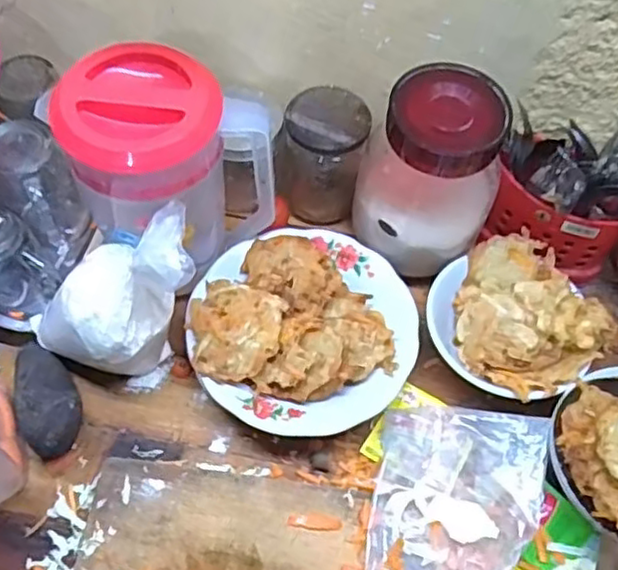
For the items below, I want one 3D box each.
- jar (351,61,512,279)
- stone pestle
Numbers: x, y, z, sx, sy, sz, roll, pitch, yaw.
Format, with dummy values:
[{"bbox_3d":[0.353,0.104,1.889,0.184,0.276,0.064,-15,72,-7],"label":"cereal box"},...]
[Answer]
[{"bbox_3d":[0.112,-0.103,0.612,0.120,0.161,0.114,2,60,-3],"label":"jar"},{"bbox_3d":[-0.233,0.102,0.595,0.052,0.057,0.113,-21,51,-16],"label":"stone pestle"}]

